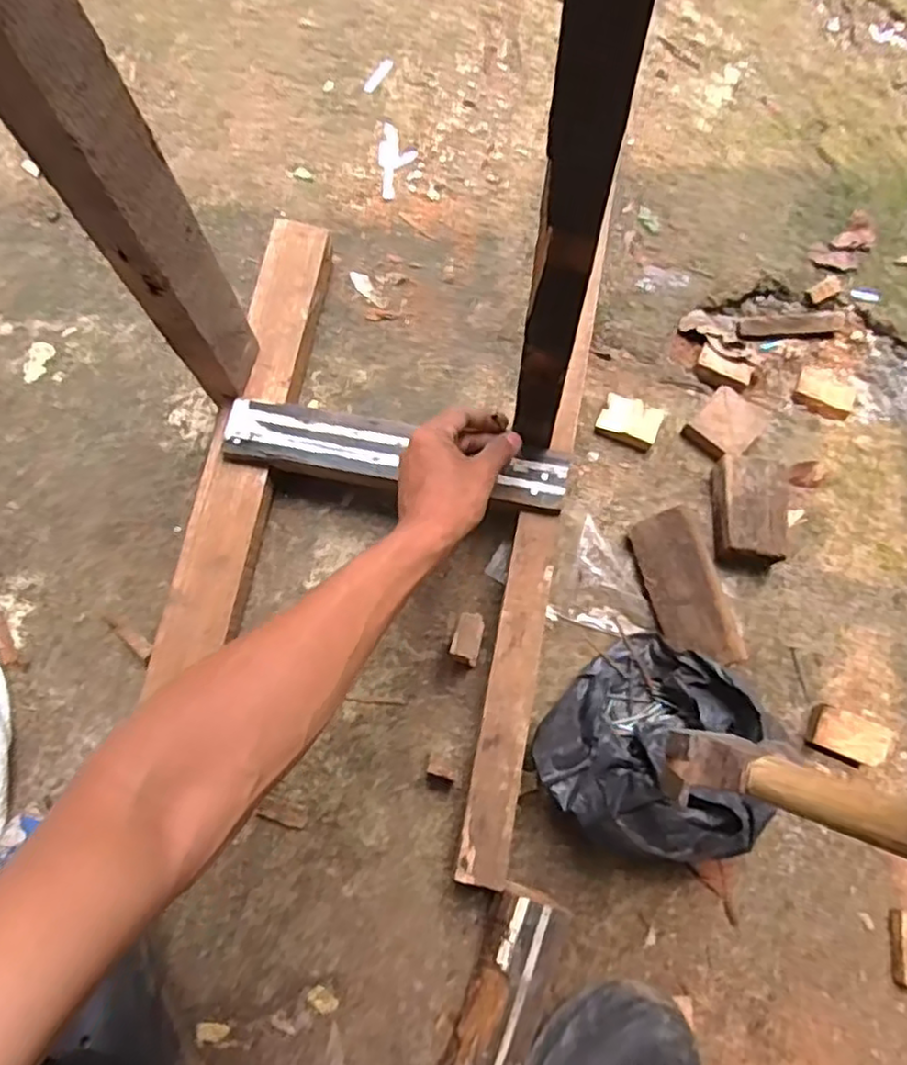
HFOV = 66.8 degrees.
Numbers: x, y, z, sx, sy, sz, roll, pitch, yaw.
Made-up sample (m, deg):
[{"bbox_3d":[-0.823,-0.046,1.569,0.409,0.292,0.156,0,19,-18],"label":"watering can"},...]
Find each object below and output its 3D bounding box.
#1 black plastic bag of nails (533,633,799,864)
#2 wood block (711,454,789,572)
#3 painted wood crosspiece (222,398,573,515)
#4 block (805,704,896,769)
[{"bbox_3d":[0.170,0.177,0.576,0.183,0.086,0.167,19,75,4],"label":"black plastic bag of nails"},{"bbox_3d":[0.282,-0.019,0.657,0.064,0.044,0.100,7,74,1],"label":"wood block"},{"bbox_3d":[-0.052,-0.069,0.620,0.308,0.023,0.059,11,75,5],"label":"painted wood crosspiece"},{"bbox_3d":[0.344,0.179,0.600,0.063,0.030,0.039,23,75,5],"label":"block"}]

